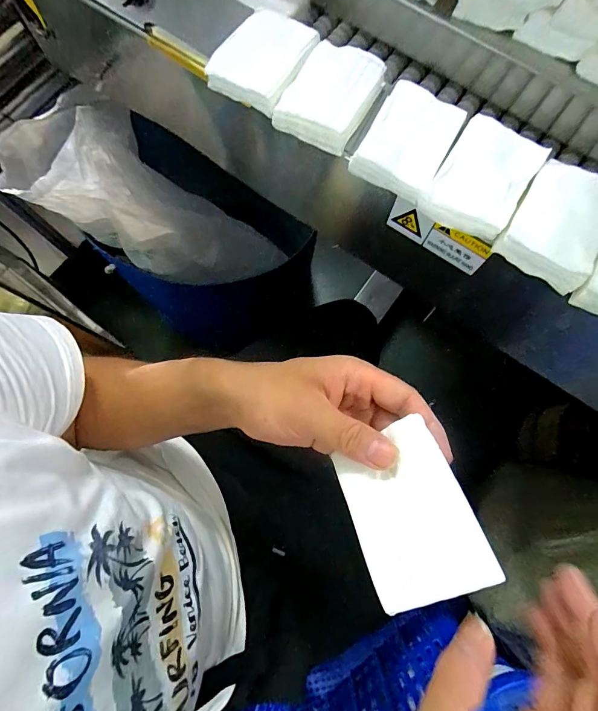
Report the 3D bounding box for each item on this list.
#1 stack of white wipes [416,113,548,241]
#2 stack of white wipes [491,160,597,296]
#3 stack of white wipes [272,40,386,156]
[{"bbox_3d":[0.166,-0.159,0.338,0.072,0.024,0.103,33,79,7],"label":"stack of white wipes"},{"bbox_3d":[0.225,-0.115,0.322,0.073,0.023,0.098,32,79,7],"label":"stack of white wipes"},{"bbox_3d":[0.030,-0.247,0.353,0.071,0.023,0.101,27,78,6],"label":"stack of white wipes"}]

